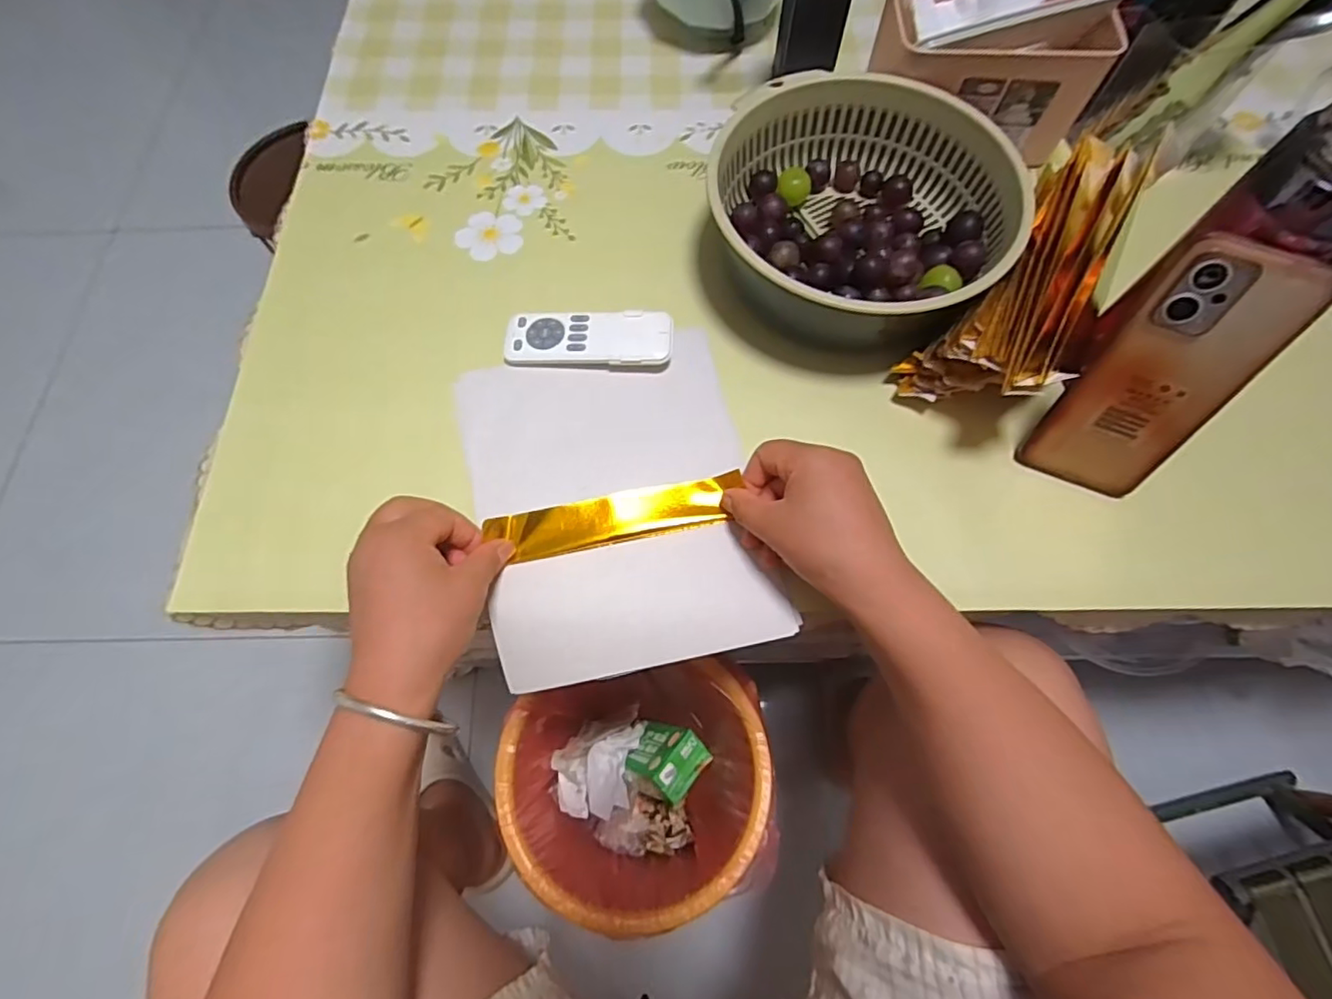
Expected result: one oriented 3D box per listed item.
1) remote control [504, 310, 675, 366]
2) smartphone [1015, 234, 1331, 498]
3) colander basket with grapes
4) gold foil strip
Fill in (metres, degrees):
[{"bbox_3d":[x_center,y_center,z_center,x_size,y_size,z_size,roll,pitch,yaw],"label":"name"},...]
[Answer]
[{"bbox_3d":[-0.058,-0.121,0.461,0.126,0.014,0.046,1,68,1],"label":"remote control"},{"bbox_3d":[0.290,-0.069,0.358,0.073,0.162,0.015,23,48,9],"label":"smartphone"},{"bbox_3d":[0.146,-0.216,0.462,0.212,0.078,0.210,0,68,0],"label":"colander basket with grapes"},{"bbox_3d":[-0.032,0.012,0.408,0.166,0.010,0.033,-12,81,-4],"label":"gold foil strip"}]

